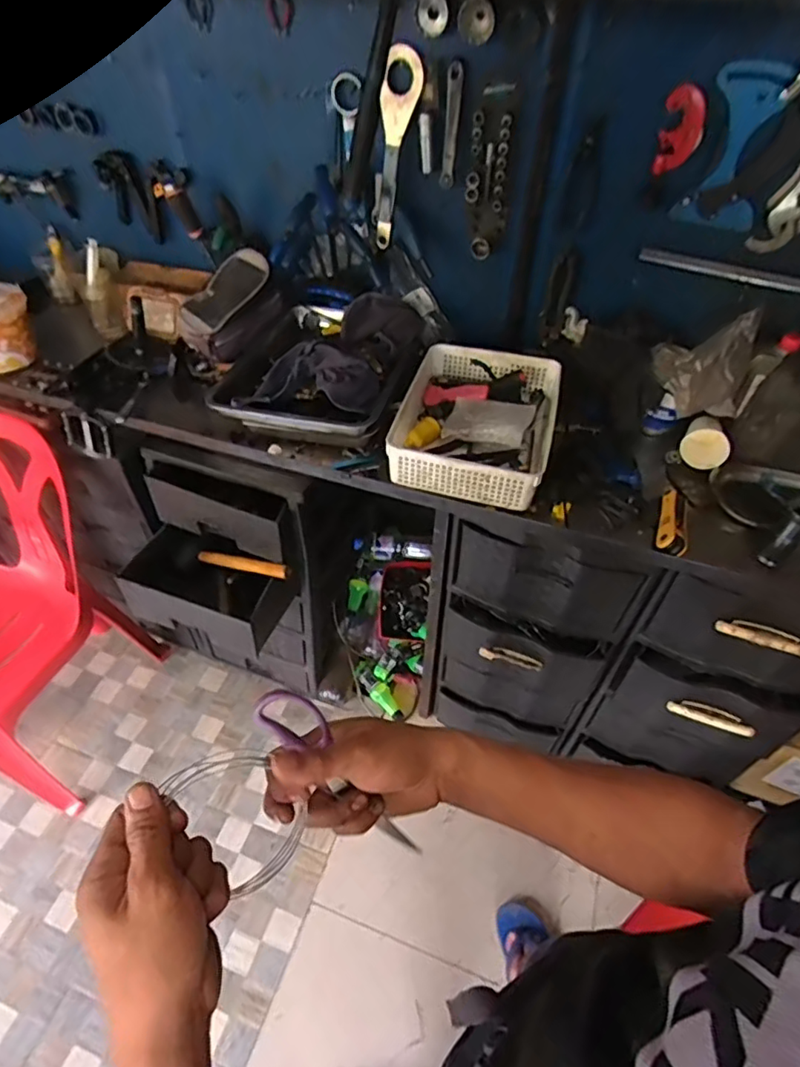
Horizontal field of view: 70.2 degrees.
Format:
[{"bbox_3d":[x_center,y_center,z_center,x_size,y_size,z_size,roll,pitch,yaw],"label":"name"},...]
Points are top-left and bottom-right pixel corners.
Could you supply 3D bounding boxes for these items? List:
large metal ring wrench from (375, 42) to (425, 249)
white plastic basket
[{"bbox_3d":[-0.016,-0.632,0.949,0.069,0.278,0.012,31,45,18],"label":"large metal ring wrench"},{"bbox_3d":[0.131,-0.195,0.991,0.250,0.079,0.335,13,50,10],"label":"white plastic basket"}]

